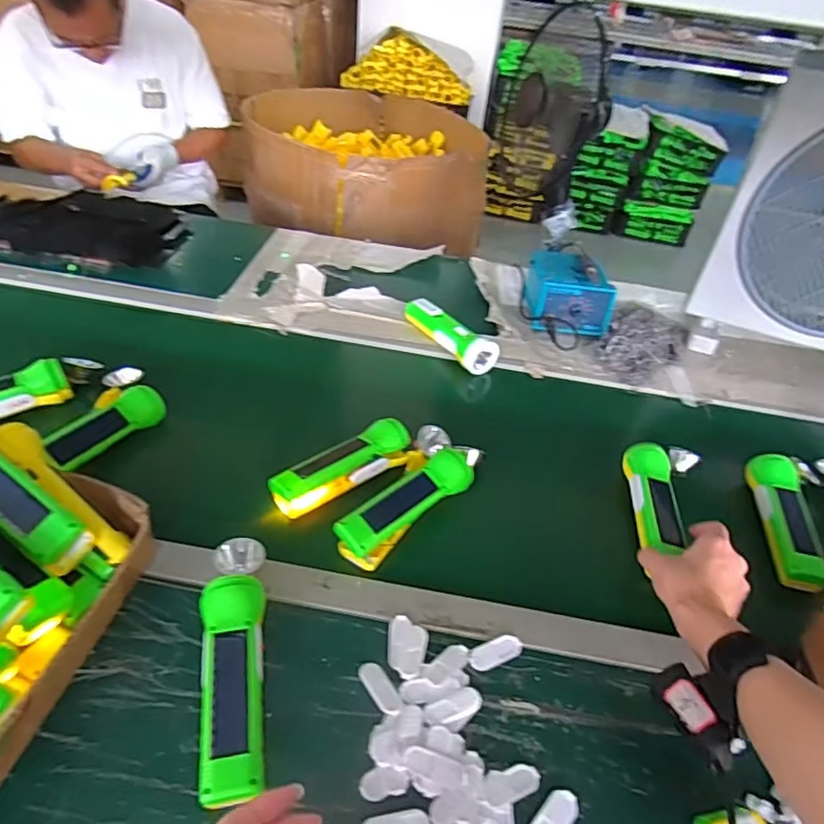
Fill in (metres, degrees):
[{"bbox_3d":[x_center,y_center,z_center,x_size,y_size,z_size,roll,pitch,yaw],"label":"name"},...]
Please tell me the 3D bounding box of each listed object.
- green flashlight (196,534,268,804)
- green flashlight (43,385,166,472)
[{"bbox_3d":[-0.148,0.202,0.485,0.049,0.041,0.212,-3,42,-11],"label":"green flashlight"},{"bbox_3d":[-0.353,0.018,0.670,0.047,0.039,0.148,22,43,17],"label":"green flashlight"}]

